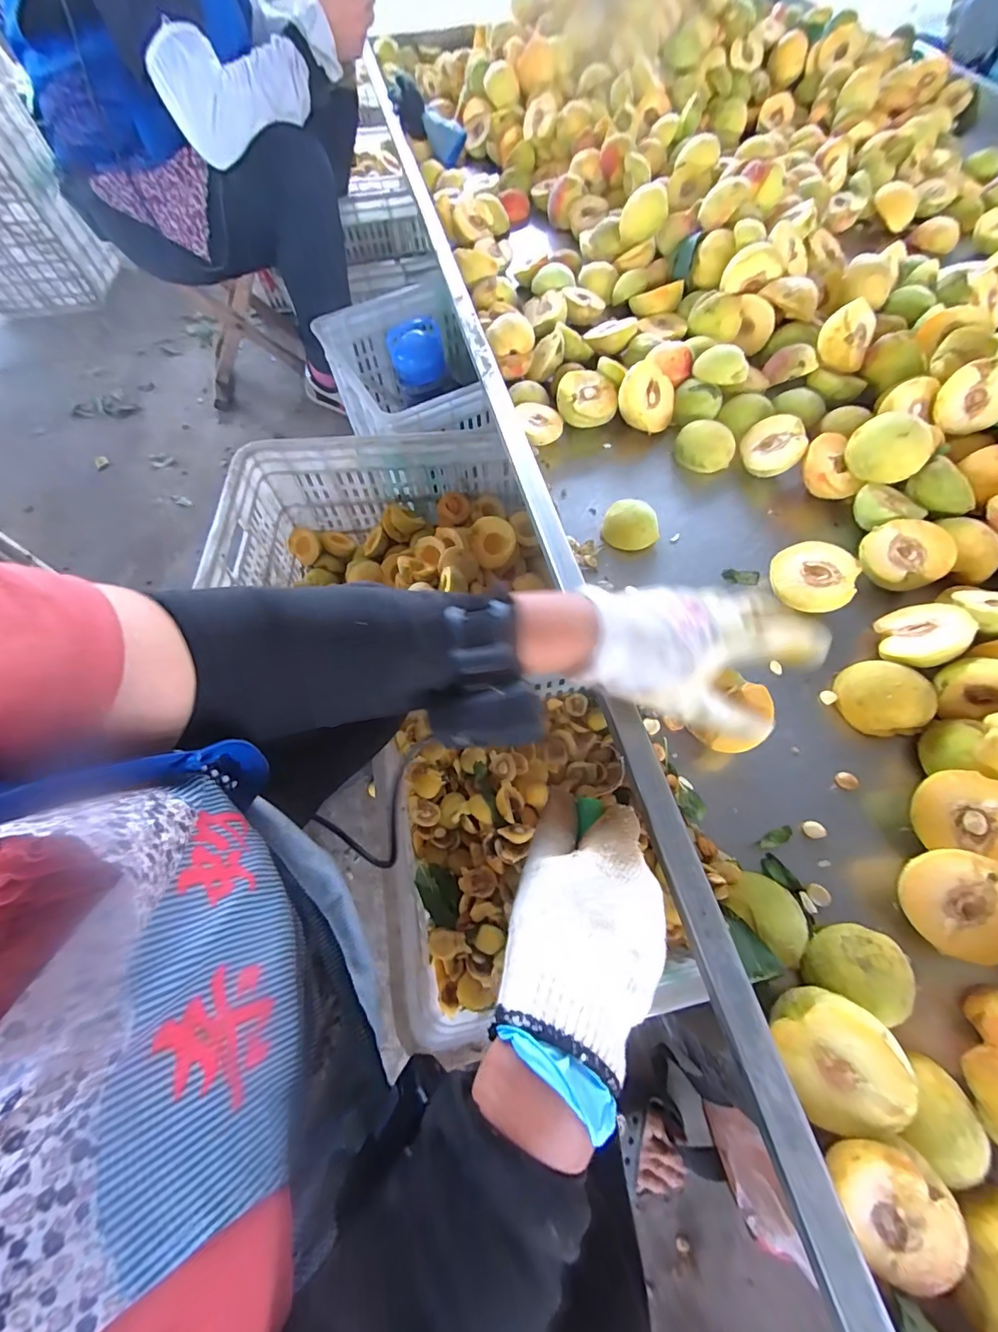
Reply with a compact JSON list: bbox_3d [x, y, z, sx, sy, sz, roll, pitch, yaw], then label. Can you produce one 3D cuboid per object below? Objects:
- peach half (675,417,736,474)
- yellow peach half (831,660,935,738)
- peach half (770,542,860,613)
[{"bbox_3d":[0.225,-0.240,0.514,0.060,0.024,0.055,21,64,10],"label":"peach half"},{"bbox_3d":[0.304,0.022,0.373,0.055,0.034,0.057,6,62,2],"label":"yellow peach half"},{"bbox_3d":[0.277,-0.076,0.424,0.063,0.043,0.067,17,63,8],"label":"peach half"}]

